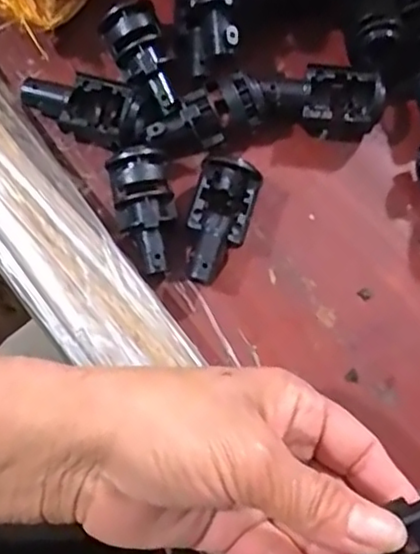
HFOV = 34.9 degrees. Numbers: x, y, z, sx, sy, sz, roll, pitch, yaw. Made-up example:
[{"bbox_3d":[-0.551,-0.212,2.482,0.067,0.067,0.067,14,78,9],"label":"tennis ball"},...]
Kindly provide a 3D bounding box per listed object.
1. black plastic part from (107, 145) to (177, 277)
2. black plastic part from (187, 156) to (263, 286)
[{"bbox_3d":[-0.028,-0.027,0.283,0.025,0.021,0.051,-9,79,-2],"label":"black plastic part"},{"bbox_3d":[0.003,-0.022,0.285,0.025,0.023,0.052,16,79,5],"label":"black plastic part"}]

